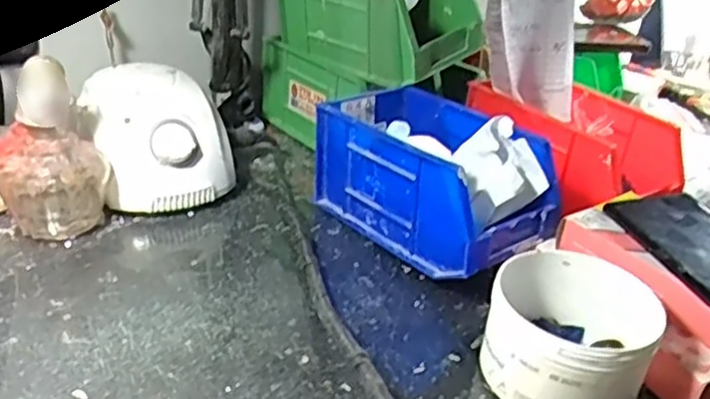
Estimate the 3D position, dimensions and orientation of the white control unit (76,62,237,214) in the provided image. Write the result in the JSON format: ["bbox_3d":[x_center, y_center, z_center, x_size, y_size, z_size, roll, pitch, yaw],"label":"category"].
[{"bbox_3d":[-0.162,-0.049,0.570,0.097,0.082,0.127,-12,34,-31],"label":"white control unit"}]

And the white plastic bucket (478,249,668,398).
[{"bbox_3d":[0.123,0.081,0.410,0.088,0.065,0.094,5,29,-3],"label":"white plastic bucket"}]

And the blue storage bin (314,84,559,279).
[{"bbox_3d":[0.054,-0.015,0.536,0.095,0.095,0.186,-16,36,-36],"label":"blue storage bin"}]

